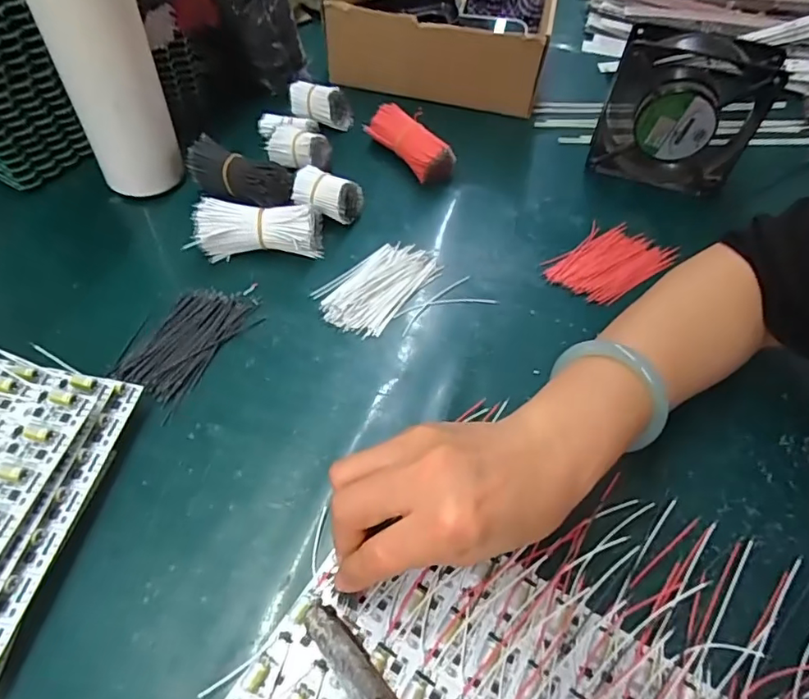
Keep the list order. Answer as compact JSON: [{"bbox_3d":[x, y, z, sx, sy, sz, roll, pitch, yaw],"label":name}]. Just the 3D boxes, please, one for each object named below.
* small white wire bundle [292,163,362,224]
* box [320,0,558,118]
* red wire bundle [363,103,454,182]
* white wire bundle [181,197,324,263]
[{"bbox_3d":[-0.064,-0.123,0.446,0.051,0.037,0.031,15,54,8],"label":"small white wire bundle"},{"bbox_3d":[0.041,-0.334,0.559,0.213,0.095,0.166,12,54,6],"label":"box"},{"bbox_3d":[0.004,-0.185,0.492,0.085,0.040,0.034,38,61,23],"label":"red wire bundle"},{"bbox_3d":[-0.114,-0.092,0.418,0.100,0.036,0.038,-6,54,-7],"label":"white wire bundle"}]

